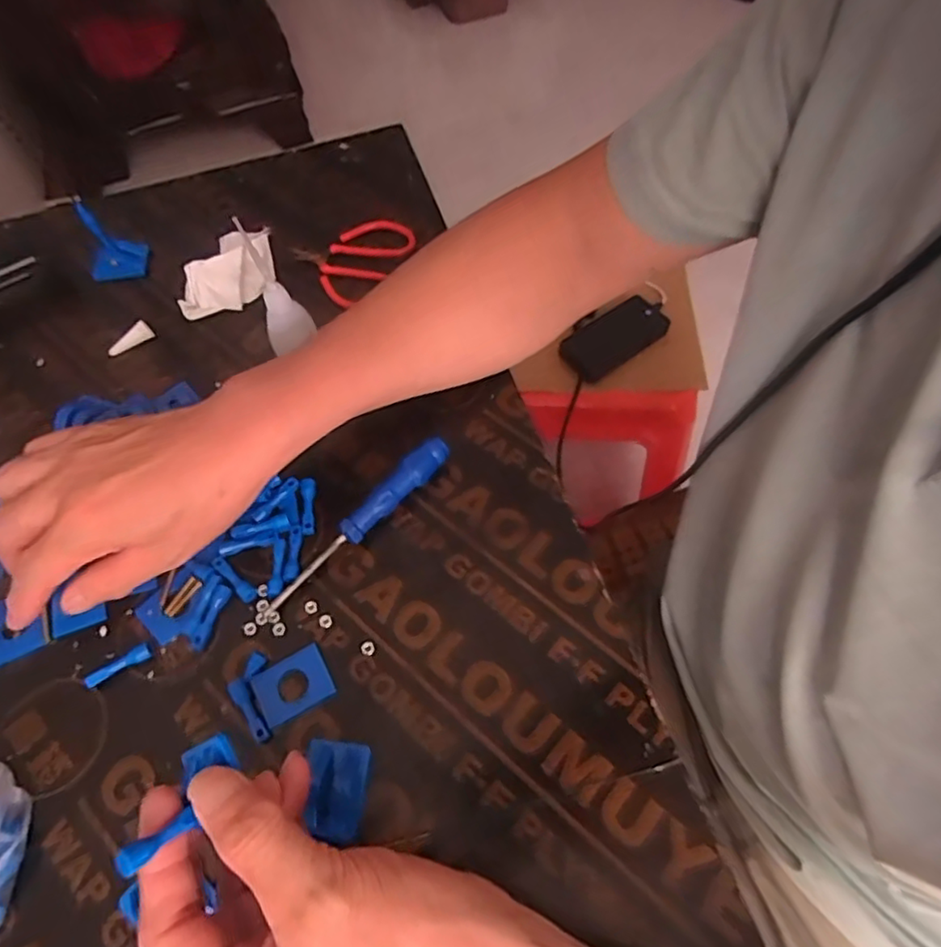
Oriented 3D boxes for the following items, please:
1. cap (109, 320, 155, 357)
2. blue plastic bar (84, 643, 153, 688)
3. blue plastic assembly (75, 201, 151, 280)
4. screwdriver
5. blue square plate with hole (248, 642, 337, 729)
[{"bbox_3d":[-0.267,-0.105,0.483,0.036,0.012,0.012,-32,65,-15],"label":"cap"},{"bbox_3d":[-0.204,0.111,0.361,0.038,0.008,0.009,-30,64,-14],"label":"blue plastic bar"},{"bbox_3d":[-0.302,-0.197,0.512,0.043,0.059,0.032,-6,61,-1],"label":"blue plastic assembly"},{"bbox_3d":[-0.069,0.032,0.392,0.017,0.019,0.150,36,68,20],"label":"screwdriver"},{"bbox_3d":[-0.101,0.120,0.353,0.041,0.004,0.032,-28,64,-13],"label":"blue square plate with hole"}]

